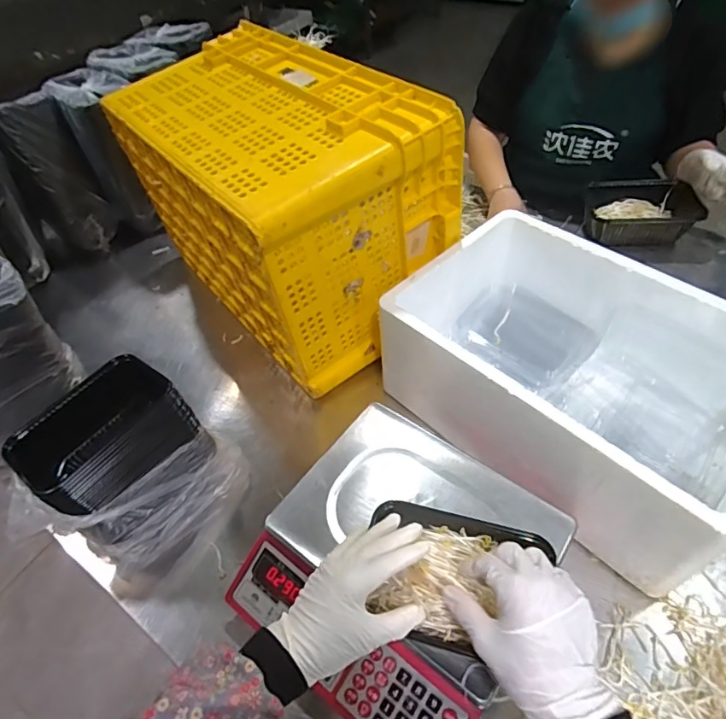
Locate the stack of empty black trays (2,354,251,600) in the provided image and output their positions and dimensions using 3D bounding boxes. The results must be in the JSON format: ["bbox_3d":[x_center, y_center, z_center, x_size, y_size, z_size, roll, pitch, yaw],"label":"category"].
[{"bbox_3d":[-0.307,0.151,0.655,0.162,0.224,0.240,25,53,24],"label":"stack of empty black trays"}]

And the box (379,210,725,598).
[{"bbox_3d":[0.294,0.026,0.688,0.309,0.212,0.463,-36,55,-23],"label":"box"}]

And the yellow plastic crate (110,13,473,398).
[{"bbox_3d":[-0.139,-0.250,0.845,0.311,0.409,0.513,-34,54,-22],"label":"yellow plastic crate"}]

